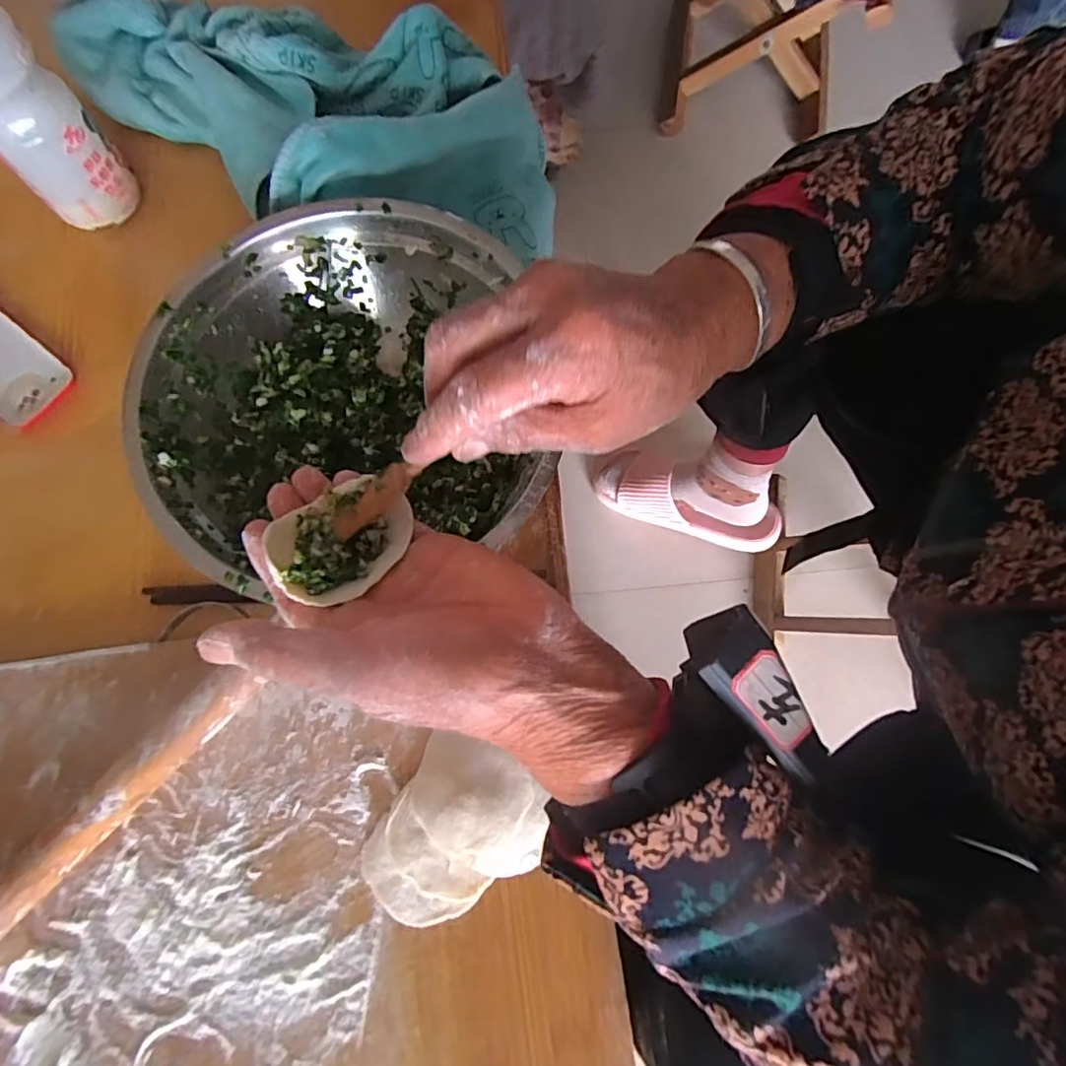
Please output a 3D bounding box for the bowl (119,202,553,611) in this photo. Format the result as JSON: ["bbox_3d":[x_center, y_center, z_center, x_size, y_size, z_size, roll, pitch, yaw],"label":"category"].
[{"bbox_3d":[-0.109,-0.082,0.340,0.231,0.059,0.225,-7,76,-2],"label":"bowl"}]

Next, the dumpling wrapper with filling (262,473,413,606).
[{"bbox_3d":[-0.083,0.003,0.241,0.060,0.024,0.047,-19,77,-5],"label":"dumpling wrapper with filling"}]

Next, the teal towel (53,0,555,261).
[{"bbox_3d":[-0.162,-0.296,0.379,0.363,0.064,0.166,20,76,0],"label":"teal towel"}]

